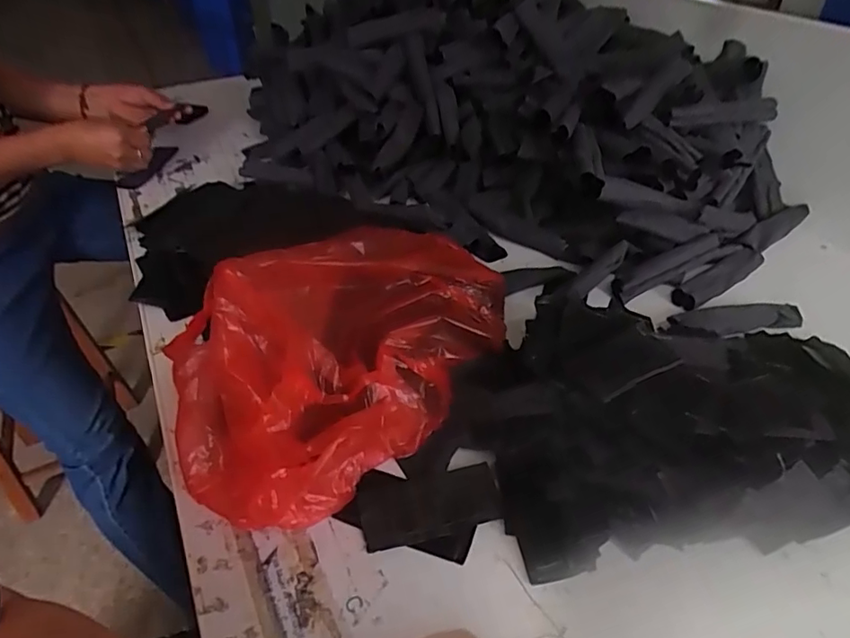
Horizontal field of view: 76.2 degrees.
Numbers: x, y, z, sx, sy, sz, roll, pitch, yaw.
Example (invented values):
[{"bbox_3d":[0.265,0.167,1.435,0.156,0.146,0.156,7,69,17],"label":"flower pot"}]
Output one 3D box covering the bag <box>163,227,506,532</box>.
[{"bbox_3d":[-0.071,0.005,0.519,0.370,0.152,0.230,-33,50,-31],"label":"bag"}]

